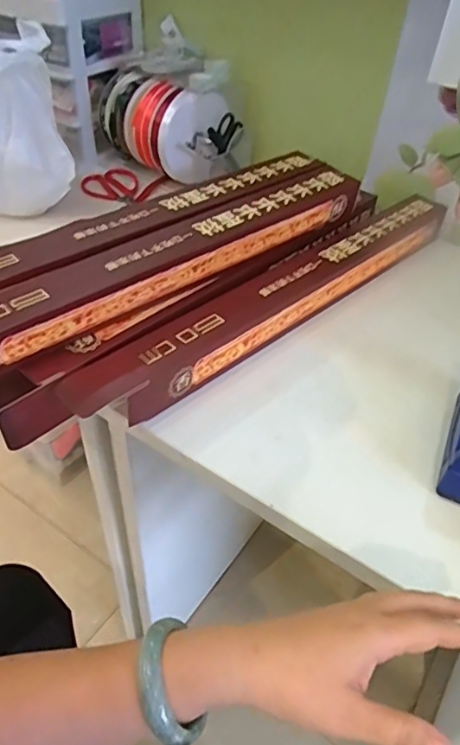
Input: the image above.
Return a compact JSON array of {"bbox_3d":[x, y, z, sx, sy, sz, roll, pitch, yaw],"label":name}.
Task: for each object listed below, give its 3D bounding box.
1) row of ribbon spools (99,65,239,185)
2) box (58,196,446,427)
[{"bbox_3d":[-0.112,-0.457,0.965,0.162,0.142,0.217,-28,50,-31],"label":"row of ribbon spools"},{"bbox_3d":[0.083,-0.101,0.689,0.655,0.072,0.069,-31,52,-33],"label":"box"}]

